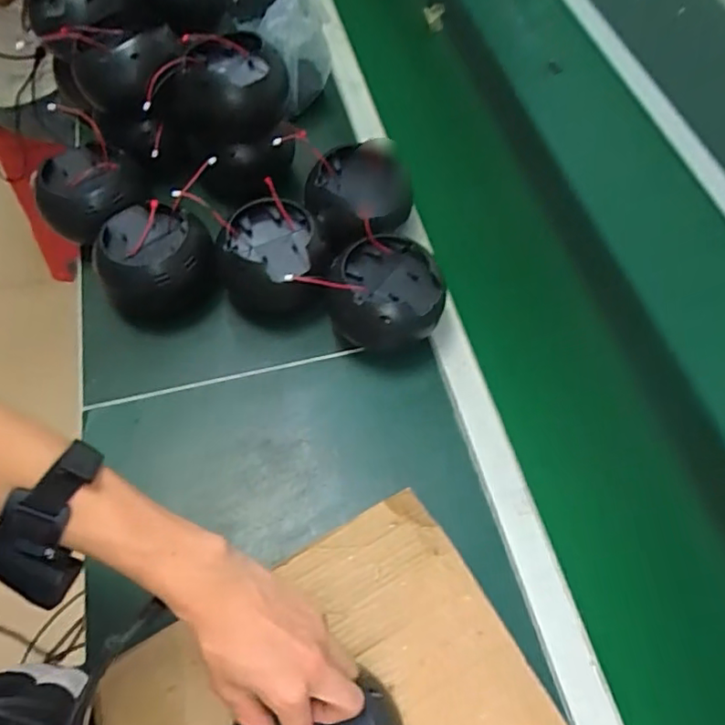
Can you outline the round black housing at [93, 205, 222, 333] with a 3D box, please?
[{"bbox_3d":[-0.241,-0.111,0.715,0.133,0.104,0.128,-11,61,-5],"label":"round black housing"}]

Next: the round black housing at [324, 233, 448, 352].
[{"bbox_3d":[0.027,-0.076,0.670,0.129,0.098,0.113,11,61,7],"label":"round black housing"}]

